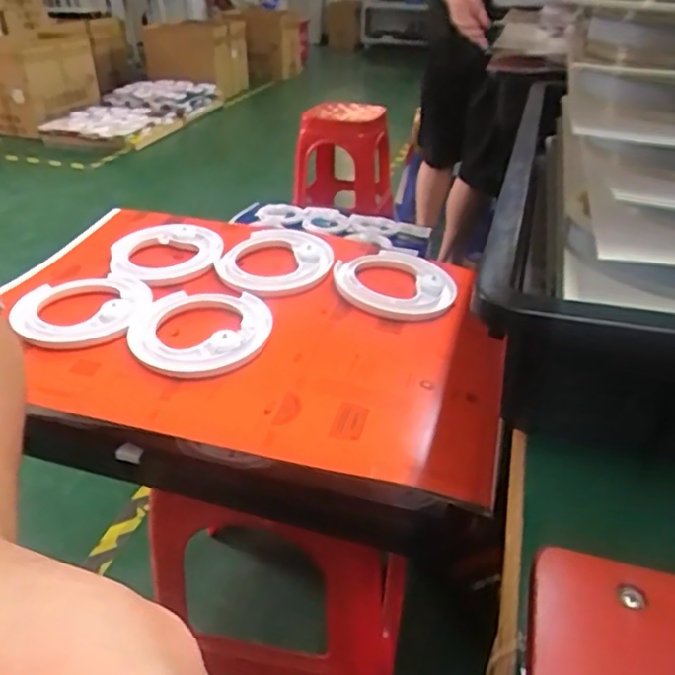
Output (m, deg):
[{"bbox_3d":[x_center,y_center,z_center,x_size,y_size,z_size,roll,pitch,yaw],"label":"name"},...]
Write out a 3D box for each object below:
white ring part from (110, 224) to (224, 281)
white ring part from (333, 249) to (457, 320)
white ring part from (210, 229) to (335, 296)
[{"bbox_3d":[-0.214,-0.109,0.729,0.135,0.014,0.135,0,32,0],"label":"white ring part"},{"bbox_3d":[0.067,-0.060,0.659,0.126,0.023,0.121,0,32,0],"label":"white ring part"},{"bbox_3d":[-0.073,-0.091,0.697,0.133,0.024,0.137,-6,33,-9],"label":"white ring part"}]

